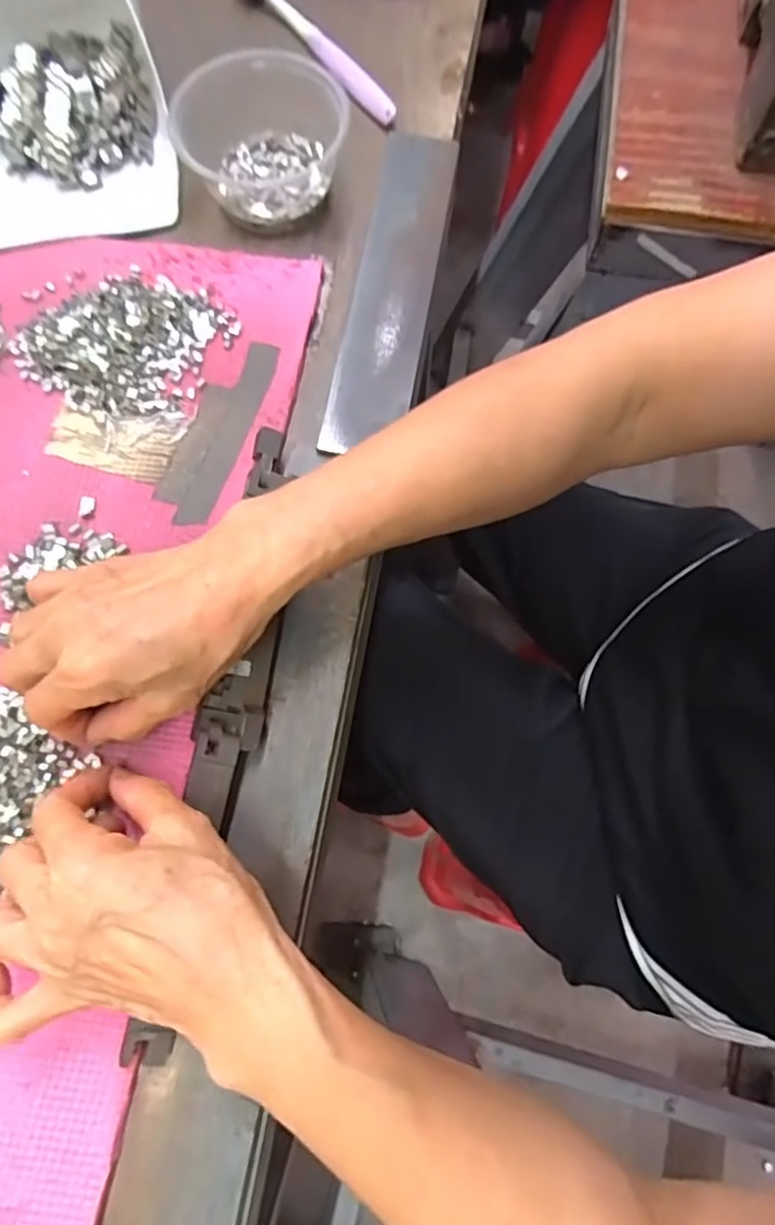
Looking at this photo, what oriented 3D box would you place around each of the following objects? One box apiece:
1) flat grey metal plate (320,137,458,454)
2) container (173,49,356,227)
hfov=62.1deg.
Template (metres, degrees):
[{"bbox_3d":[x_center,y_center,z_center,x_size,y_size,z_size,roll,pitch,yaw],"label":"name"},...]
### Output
[{"bbox_3d":[0.005,-0.212,0.413,0.050,0.008,0.245,10,75,4],"label":"flat grey metal plate"},{"bbox_3d":[-0.077,-0.303,0.410,0.090,0.054,0.090,0,74,-1],"label":"container"}]

